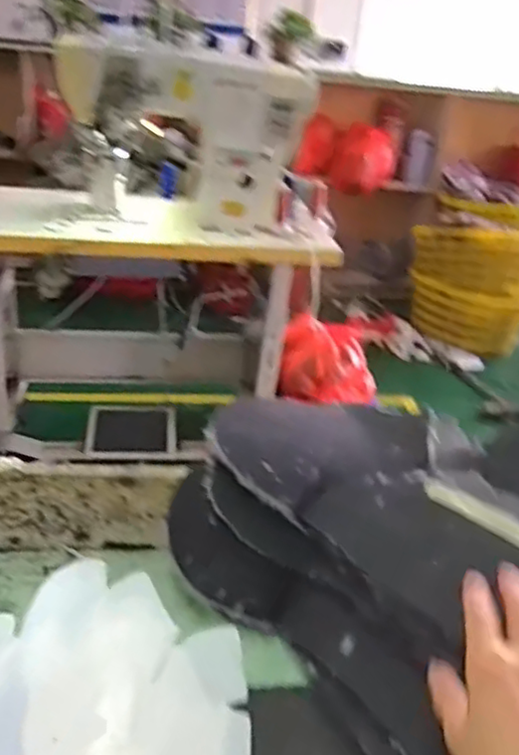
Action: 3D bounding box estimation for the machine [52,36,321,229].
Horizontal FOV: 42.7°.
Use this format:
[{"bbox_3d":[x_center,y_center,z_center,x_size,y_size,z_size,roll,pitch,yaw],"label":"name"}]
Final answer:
[{"bbox_3d":[-0.174,-0.550,1.576,0.573,0.417,0.140,1,27,-10],"label":"machine"}]

